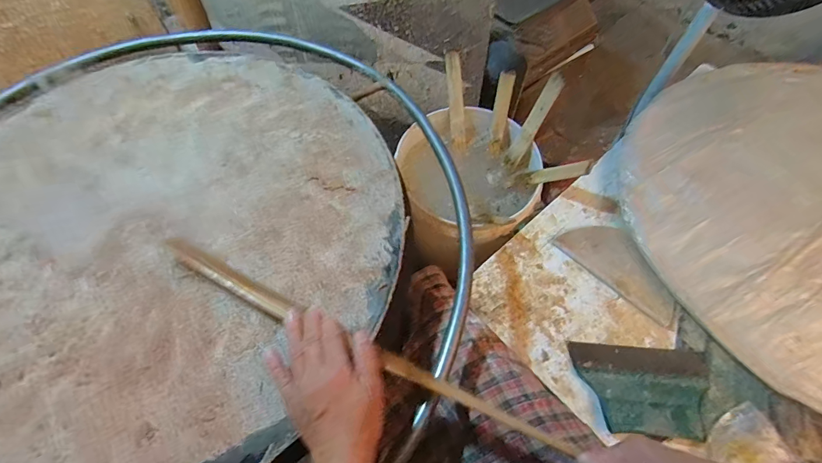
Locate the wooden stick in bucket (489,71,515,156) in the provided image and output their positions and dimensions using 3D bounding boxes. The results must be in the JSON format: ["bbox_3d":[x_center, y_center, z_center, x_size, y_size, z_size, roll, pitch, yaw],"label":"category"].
[{"bbox_3d":[0.182,-0.241,0.815,0.033,0.161,0.008,24,31,33],"label":"wooden stick in bucket"}]

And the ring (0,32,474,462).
[{"bbox_3d":[-0.352,0.000,0.531,0.857,0.037,0.808,23,66,13],"label":"ring"}]

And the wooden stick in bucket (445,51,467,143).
[{"bbox_3d":[0.093,-0.270,0.813,0.030,0.175,0.028,-13,29,-5],"label":"wooden stick in bucket"}]

